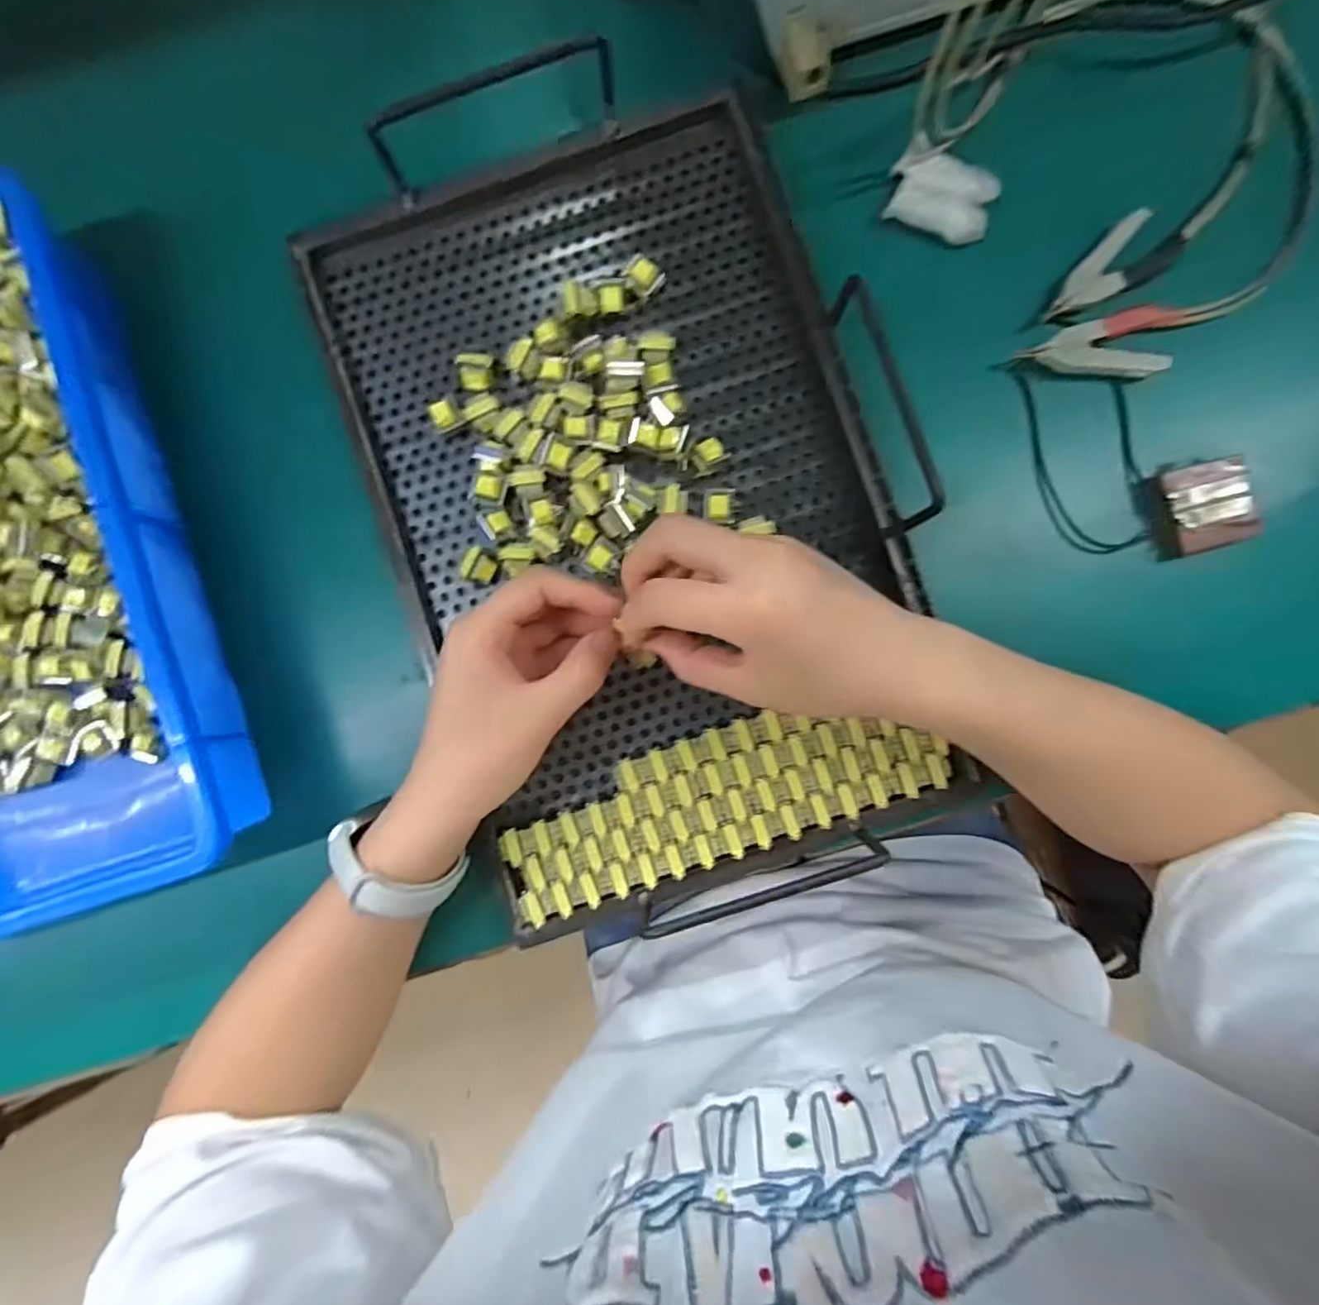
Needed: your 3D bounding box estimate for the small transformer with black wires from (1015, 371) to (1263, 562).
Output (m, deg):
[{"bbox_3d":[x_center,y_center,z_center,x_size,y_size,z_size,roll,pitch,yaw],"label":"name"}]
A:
[{"bbox_3d":[0.271,-0.111,0.340,0.101,0.025,0.122,-15,88,-1],"label":"small transformer with black wires"}]

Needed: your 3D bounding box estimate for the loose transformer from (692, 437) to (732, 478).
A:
[{"bbox_3d":[0.027,-0.109,0.336,0.019,0.016,0.016,-24,89,0],"label":"loose transformer"}]

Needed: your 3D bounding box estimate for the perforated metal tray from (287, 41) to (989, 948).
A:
[{"bbox_3d":[-0.012,-0.081,0.336,0.275,0.028,0.440,-19,87,1],"label":"perforated metal tray"}]

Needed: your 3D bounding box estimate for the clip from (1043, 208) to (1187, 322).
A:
[{"bbox_3d":[0.261,-0.219,0.342,0.093,0.011,0.036,-40,89,0],"label":"clip"}]

